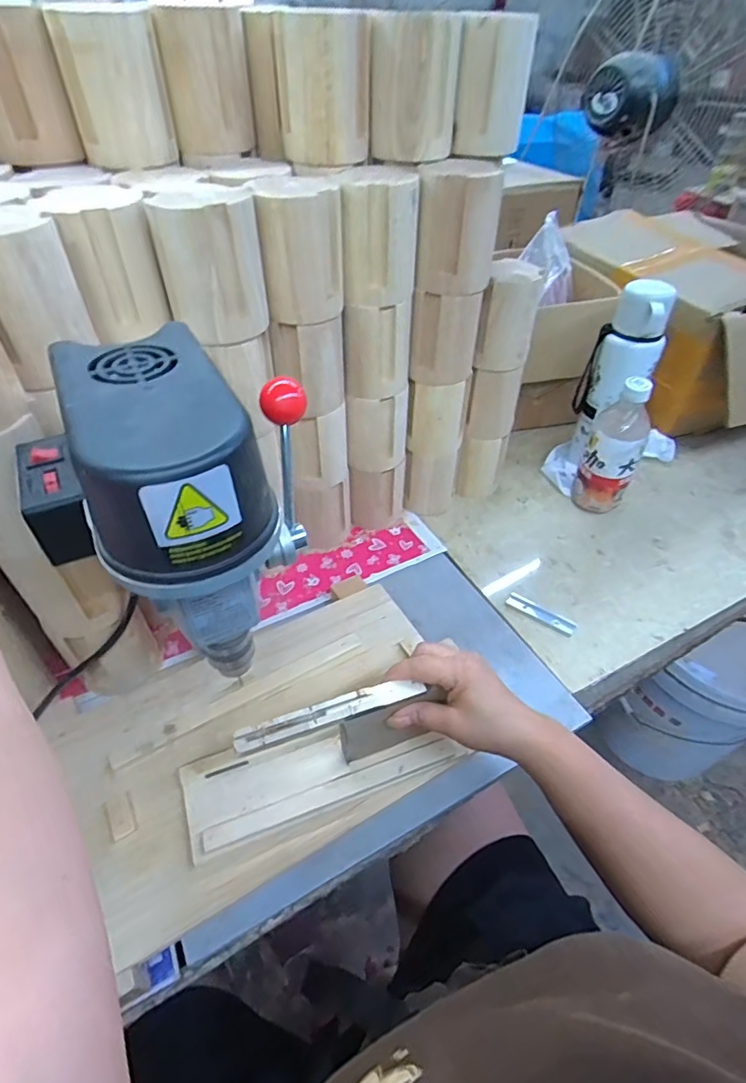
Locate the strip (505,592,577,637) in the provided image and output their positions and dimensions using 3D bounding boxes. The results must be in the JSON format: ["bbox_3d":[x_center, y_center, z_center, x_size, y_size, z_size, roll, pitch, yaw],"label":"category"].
[{"bbox_3d":[0.194,0.083,0.604,0.080,0.004,0.020,27,51,23],"label":"strip"}]

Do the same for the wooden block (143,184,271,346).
[{"bbox_3d":[-0.129,-0.221,0.421,0.082,0.097,0.058,-10,47,-12],"label":"wooden block"}]

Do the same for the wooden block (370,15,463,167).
[{"bbox_3d":[0.038,-0.403,0.468,0.054,0.094,0.063,27,50,22],"label":"wooden block"}]

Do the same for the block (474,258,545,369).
[{"bbox_3d":[0.153,-0.251,0.587,0.058,0.102,0.056,11,46,9],"label":"block"}]

